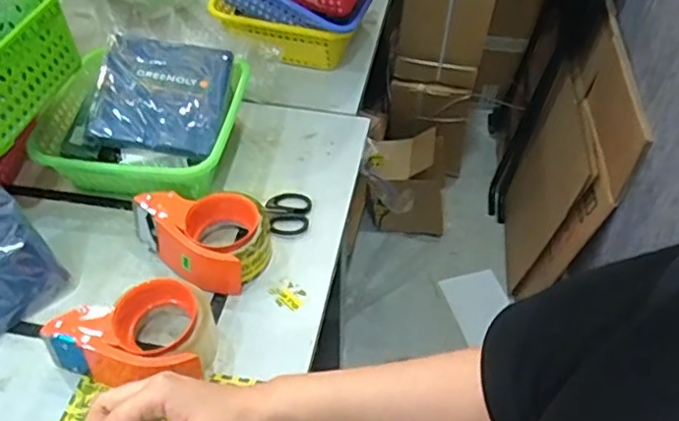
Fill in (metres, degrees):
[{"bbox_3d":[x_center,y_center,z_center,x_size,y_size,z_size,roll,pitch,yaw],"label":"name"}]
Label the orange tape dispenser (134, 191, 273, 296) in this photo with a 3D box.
[{"bbox_3d":[-0.149,0.024,0.680,0.145,0.061,0.113,31,56,23],"label":"orange tape dispenser"}]

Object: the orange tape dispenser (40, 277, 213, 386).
[{"bbox_3d":[-0.194,0.115,0.593,0.139,0.076,0.086,7,50,5],"label":"orange tape dispenser"}]

